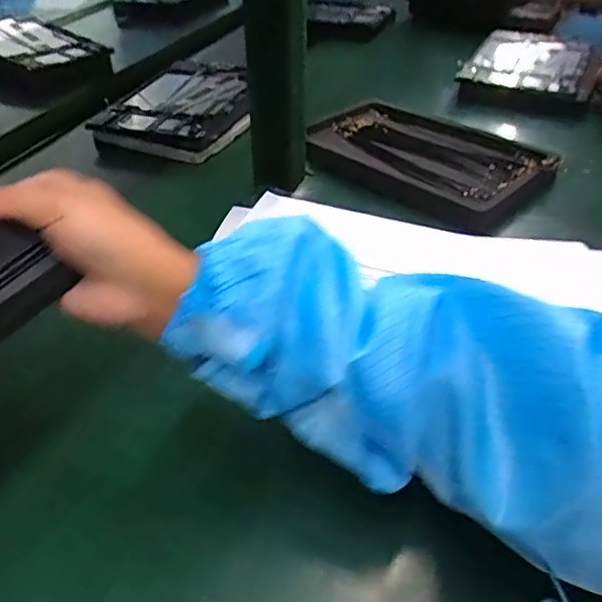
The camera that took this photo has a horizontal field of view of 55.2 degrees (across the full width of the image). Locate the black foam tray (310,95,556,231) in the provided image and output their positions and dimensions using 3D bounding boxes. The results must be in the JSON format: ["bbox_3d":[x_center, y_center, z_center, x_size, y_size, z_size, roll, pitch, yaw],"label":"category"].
[{"bbox_3d":[0.125,-0.152,0.599,0.239,0.022,0.165,30,49,30],"label":"black foam tray"}]

